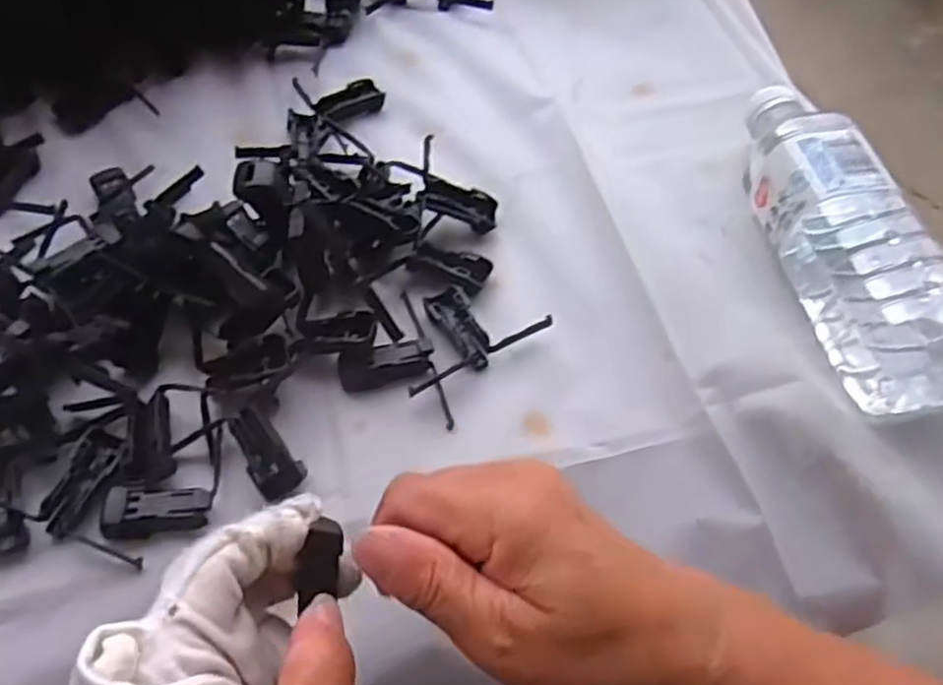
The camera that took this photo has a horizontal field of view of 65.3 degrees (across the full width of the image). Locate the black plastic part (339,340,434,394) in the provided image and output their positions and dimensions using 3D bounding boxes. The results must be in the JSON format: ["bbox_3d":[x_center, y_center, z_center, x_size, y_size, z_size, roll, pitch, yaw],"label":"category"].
[{"bbox_3d":[-0.044,0.009,0.375,0.047,0.011,0.019,-15,58,-12],"label":"black plastic part"}]

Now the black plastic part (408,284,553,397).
[{"bbox_3d":[-0.006,-0.008,0.388,0.081,0.012,0.047,-26,61,-19],"label":"black plastic part"}]

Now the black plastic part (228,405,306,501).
[{"bbox_3d":[-0.095,0.050,0.338,0.022,0.012,0.045,-30,75,-21],"label":"black plastic part"}]

